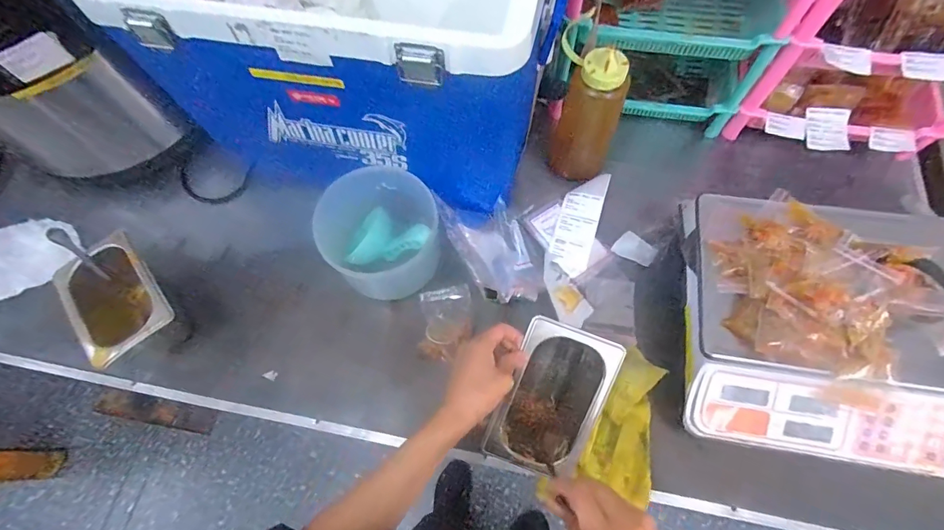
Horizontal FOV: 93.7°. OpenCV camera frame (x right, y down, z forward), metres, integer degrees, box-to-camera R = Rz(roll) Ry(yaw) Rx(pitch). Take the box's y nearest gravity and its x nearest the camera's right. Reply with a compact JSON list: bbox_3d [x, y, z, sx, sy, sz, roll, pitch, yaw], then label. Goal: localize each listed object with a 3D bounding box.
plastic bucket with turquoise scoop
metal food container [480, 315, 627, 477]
[{"bbox_3d":[-0.133,-0.047,0.657,0.162,0.127,0.154,-1,67,2],"label":"plastic bucket with turquoise scoop"},{"bbox_3d":[0.095,0.153,0.545,0.112,0.105,0.173,21,94,1],"label":"metal food container"}]

